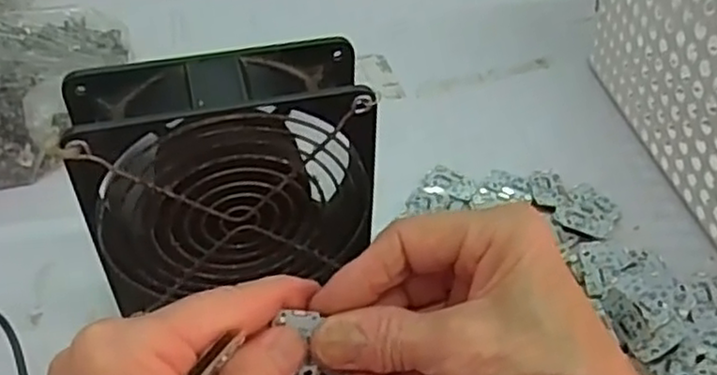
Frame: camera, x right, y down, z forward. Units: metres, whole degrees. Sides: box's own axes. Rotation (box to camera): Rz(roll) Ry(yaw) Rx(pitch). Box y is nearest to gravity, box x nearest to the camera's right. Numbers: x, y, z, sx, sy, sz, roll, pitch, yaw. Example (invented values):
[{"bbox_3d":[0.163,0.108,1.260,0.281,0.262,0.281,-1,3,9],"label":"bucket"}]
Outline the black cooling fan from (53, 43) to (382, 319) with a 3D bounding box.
[{"bbox_3d":[-0.053,0.003,0.307,0.120,0.120,0.049,-11,46,-12],"label":"black cooling fan"}]

